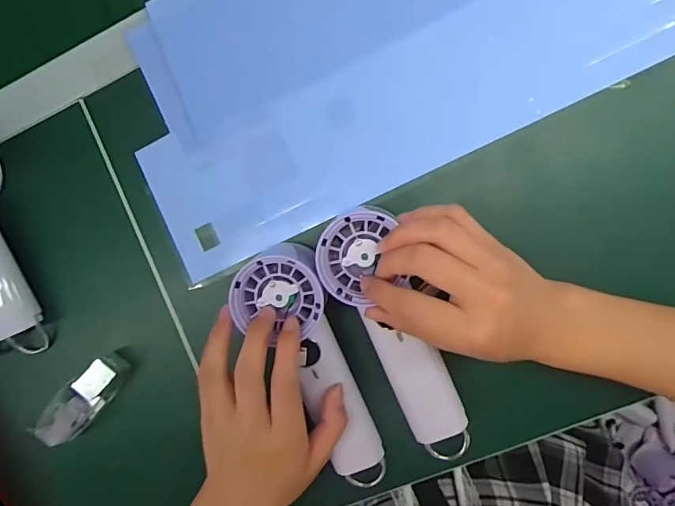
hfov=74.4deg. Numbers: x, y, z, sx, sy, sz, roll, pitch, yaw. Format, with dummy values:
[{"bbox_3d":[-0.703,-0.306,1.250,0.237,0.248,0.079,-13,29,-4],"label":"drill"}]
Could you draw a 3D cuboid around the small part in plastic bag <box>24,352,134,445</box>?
[{"bbox_3d":[-0.211,0.120,0.369,0.031,0.023,0.095,41,96,5],"label":"small part in plastic bag"}]

